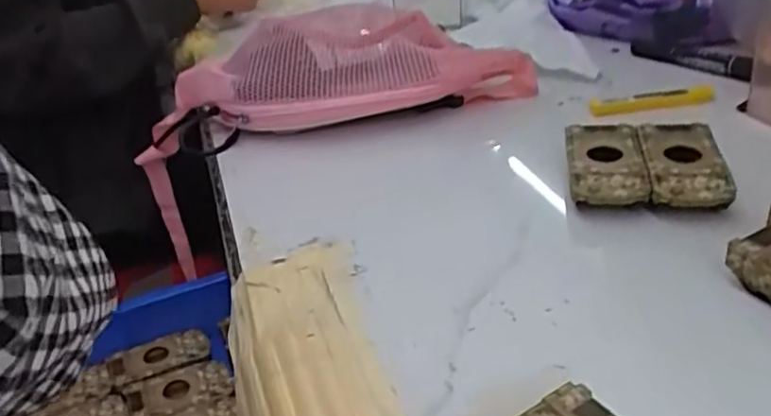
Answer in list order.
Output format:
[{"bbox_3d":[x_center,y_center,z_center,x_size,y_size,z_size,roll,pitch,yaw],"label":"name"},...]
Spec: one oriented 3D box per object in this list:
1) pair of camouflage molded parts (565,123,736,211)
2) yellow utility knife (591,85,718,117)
[{"bbox_3d":[0.178,-0.028,0.472,0.100,0.027,0.085,1,32,12],"label":"pair of camouflage molded parts"},{"bbox_3d":[0.232,-0.094,0.589,0.107,0.007,0.018,-8,32,-2],"label":"yellow utility knife"}]

